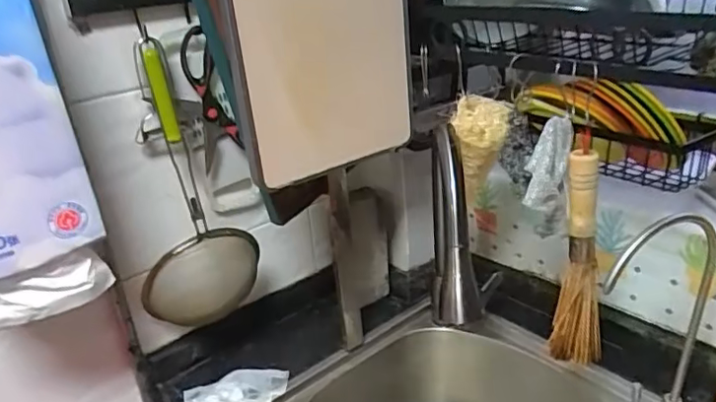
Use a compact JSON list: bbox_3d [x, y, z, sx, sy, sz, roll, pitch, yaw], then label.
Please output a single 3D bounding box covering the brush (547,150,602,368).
[{"bbox_3d":[0.243,0.067,0.629,0.050,0.246,0.034,2,25,16],"label":"brush"}]

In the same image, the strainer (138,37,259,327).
[{"bbox_3d":[-0.235,-0.008,0.775,0.155,0.382,0.058,-18,27,-25],"label":"strainer"}]

